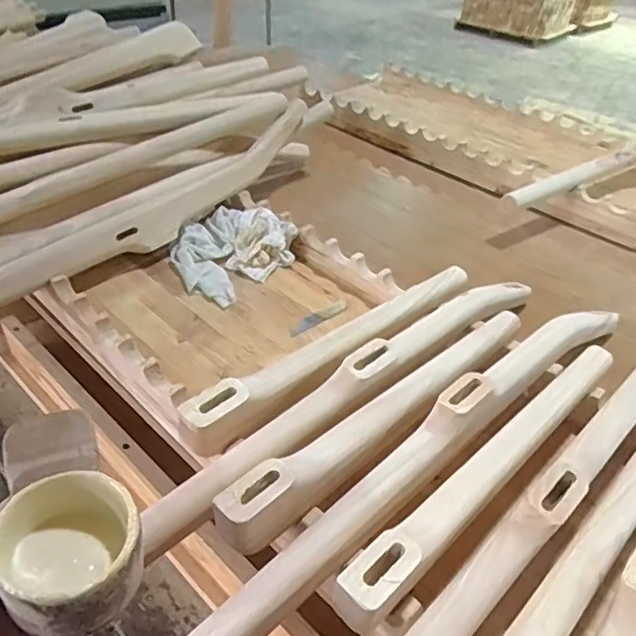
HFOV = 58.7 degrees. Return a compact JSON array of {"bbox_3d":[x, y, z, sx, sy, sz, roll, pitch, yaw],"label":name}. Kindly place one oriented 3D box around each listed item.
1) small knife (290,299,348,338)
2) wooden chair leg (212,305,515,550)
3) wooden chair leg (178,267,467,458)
[{"bbox_3d":[0.000,-0.001,0.762,0.103,0.004,0.022,-28,49,-34],"label":"small knife"},{"bbox_3d":[0.079,0.080,0.552,0.425,0.052,0.047,-29,50,-35],"label":"wooden chair leg"},{"bbox_3d":[0.036,0.021,0.609,0.413,0.050,0.034,-29,50,-35],"label":"wooden chair leg"}]

